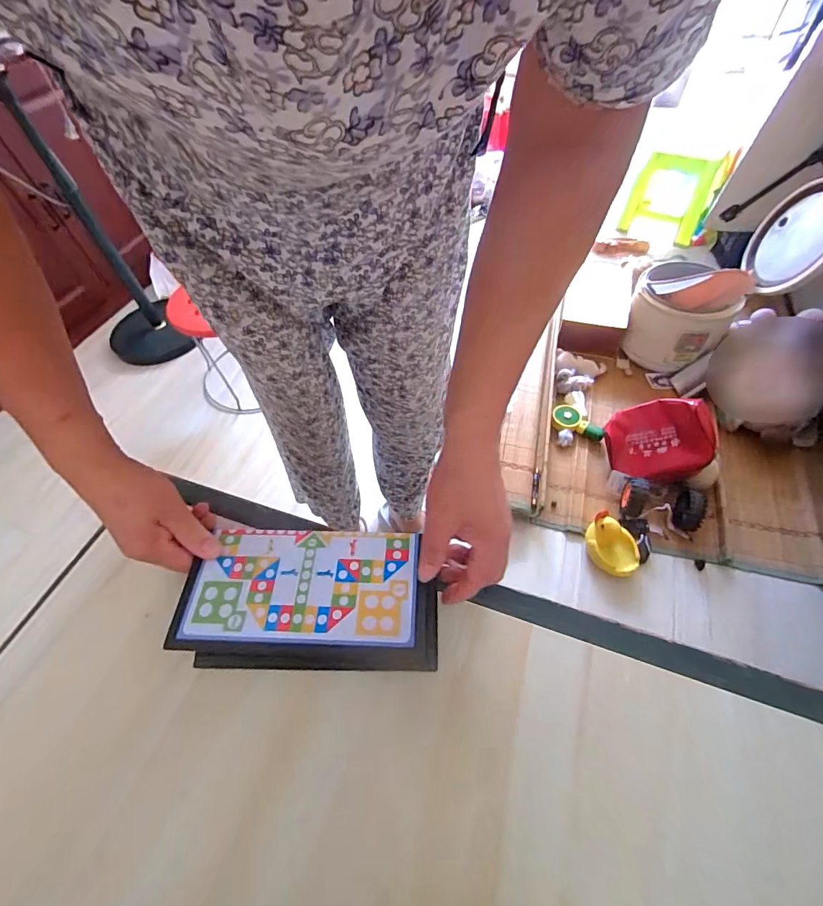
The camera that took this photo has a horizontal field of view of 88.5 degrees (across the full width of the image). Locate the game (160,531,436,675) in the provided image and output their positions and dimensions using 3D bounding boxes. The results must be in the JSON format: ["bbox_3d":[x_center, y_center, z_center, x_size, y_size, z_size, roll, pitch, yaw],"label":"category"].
[{"bbox_3d":[-0.083,0.121,0.356,0.202,0.043,0.101,-1,52,4],"label":"game"}]

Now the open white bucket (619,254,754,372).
[{"bbox_3d":[0.763,-0.398,1.204,0.261,0.217,0.265,19,56,18],"label":"open white bucket"}]

